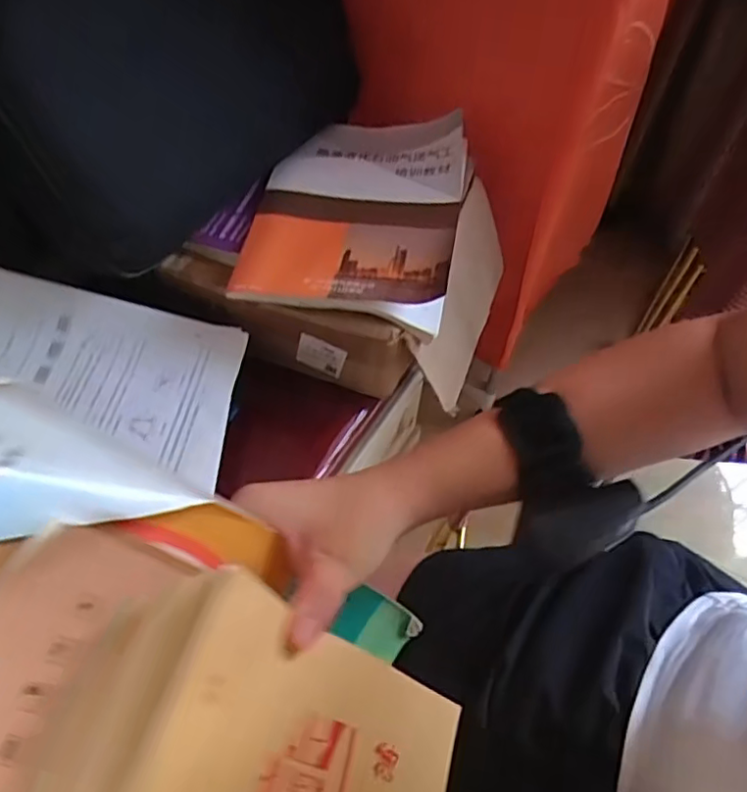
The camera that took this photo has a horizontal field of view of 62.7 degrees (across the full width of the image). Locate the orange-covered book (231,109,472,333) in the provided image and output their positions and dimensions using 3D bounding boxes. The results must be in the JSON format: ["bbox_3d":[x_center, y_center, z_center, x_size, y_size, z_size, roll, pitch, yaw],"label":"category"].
[{"bbox_3d":[-0.015,-0.200,0.644,0.210,0.041,0.283,12,56,5],"label":"orange-covered book"}]

